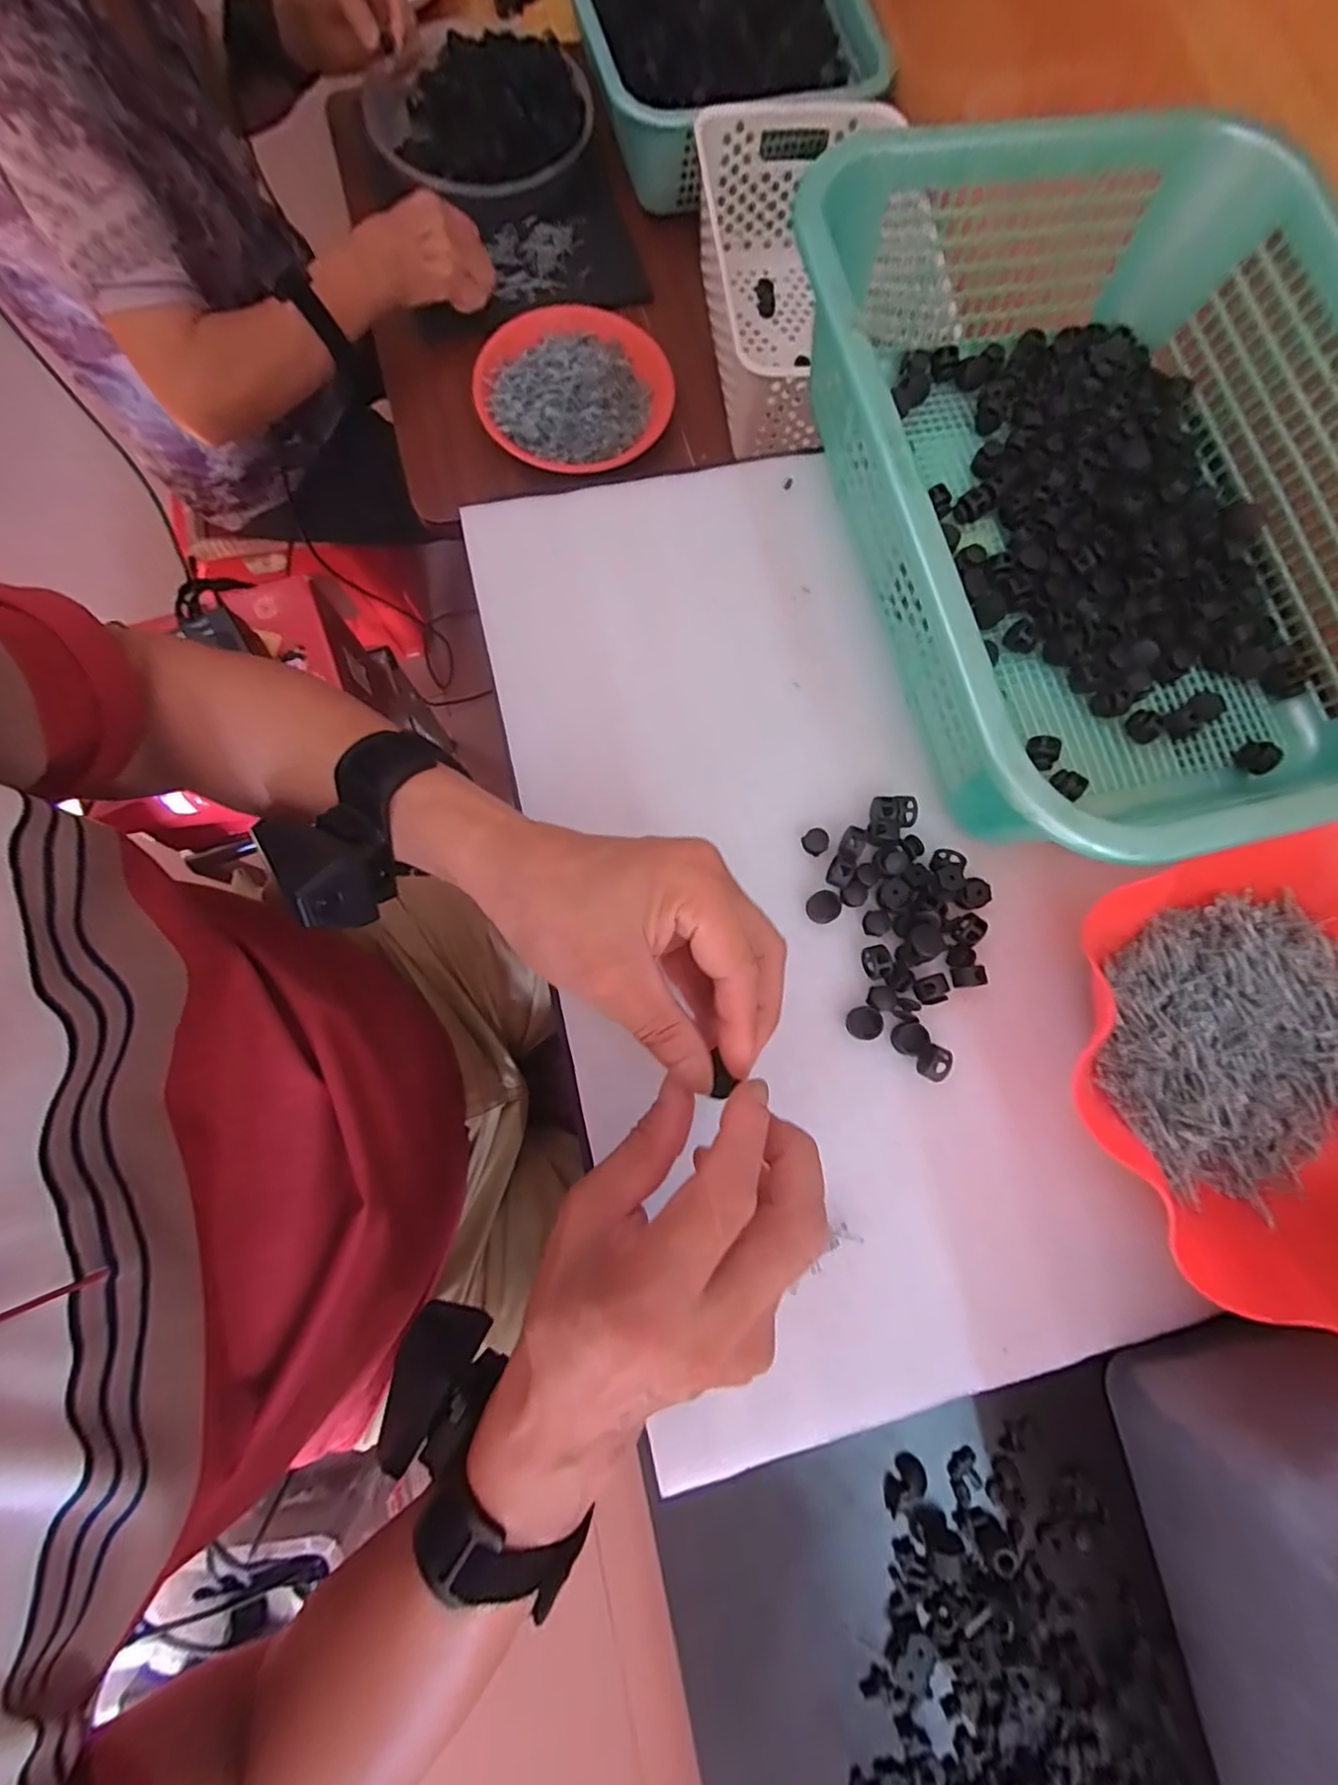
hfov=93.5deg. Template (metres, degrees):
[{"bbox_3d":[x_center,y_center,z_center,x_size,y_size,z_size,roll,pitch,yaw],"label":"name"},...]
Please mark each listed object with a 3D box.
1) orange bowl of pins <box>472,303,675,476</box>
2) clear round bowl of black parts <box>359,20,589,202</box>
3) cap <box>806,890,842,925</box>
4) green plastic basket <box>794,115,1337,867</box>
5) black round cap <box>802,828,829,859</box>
[{"bbox_3d":[-0.095,-0.506,0.633,0.176,0.056,0.190,0,79,-2],"label":"orange bowl of pins"},{"bbox_3d":[-0.203,-0.840,0.673,0.223,0.064,0.245,0,79,-2],"label":"clear round bowl of black parts"},{"bbox_3d":[0.082,0.008,0.333,0.018,0.004,0.017,0,79,-2],"label":"cap"},{"bbox_3d":[0.240,-0.208,0.325,0.284,0.097,0.379,-12,80,-4],"label":"green plastic basket"},{"bbox_3d":[0.080,-0.028,0.342,0.014,0.006,0.014,0,79,-2],"label":"black round cap"}]

